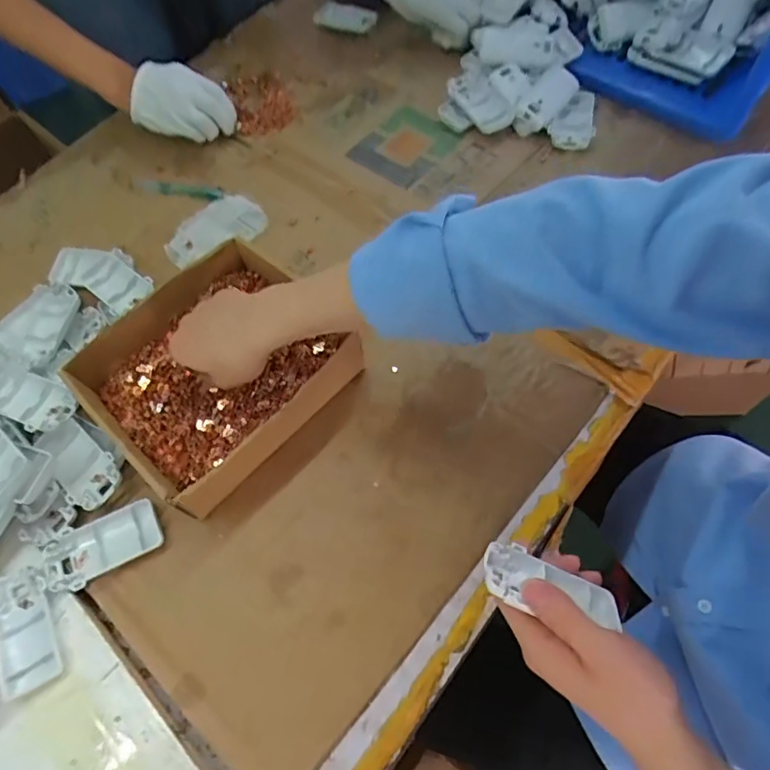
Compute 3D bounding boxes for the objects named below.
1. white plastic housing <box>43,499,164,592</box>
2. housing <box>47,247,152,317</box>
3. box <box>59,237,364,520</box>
[{"bbox_3d":[-0.241,0.138,0.468,0.096,0.020,0.047,-24,63,-8],"label":"white plastic housing"},{"bbox_3d":[-0.307,-0.119,0.599,0.139,0.035,0.061,25,67,16],"label":"housing"},{"bbox_3d":[-0.154,-0.019,0.499,0.203,0.067,0.192,-42,67,-17],"label":"box"}]

